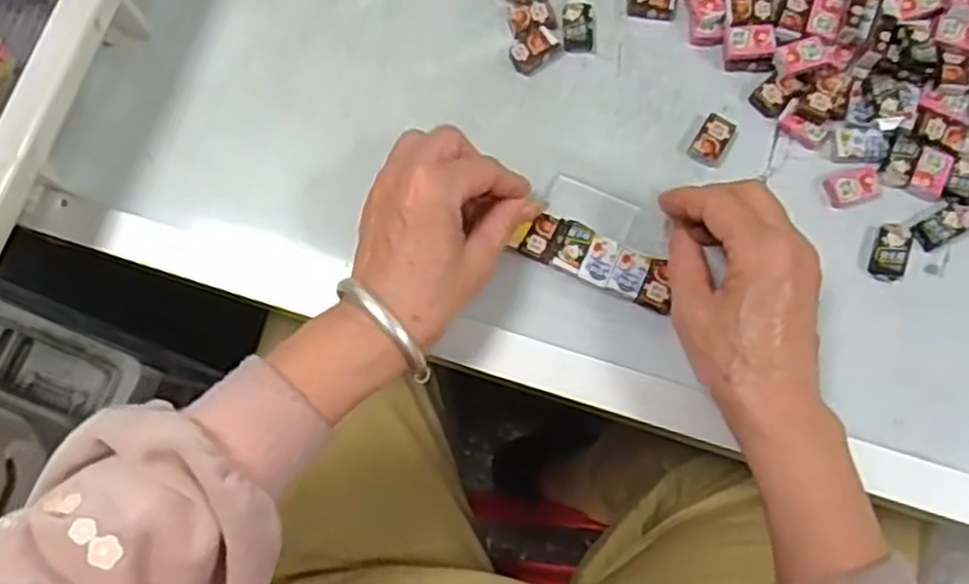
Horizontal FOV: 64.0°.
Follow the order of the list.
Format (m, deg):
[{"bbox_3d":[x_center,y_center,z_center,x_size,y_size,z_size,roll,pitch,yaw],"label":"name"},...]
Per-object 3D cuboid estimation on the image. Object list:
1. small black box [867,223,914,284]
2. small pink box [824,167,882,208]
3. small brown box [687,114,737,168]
[{"bbox_3d":[0.216,-0.021,0.413,0.017,0.009,0.031,16,79,4],"label":"small black box"},{"bbox_3d":[0.201,-0.057,0.419,0.027,0.006,0.019,-16,78,-3],"label":"small pink box"},{"bbox_3d":[0.127,-0.085,0.429,0.018,0.007,0.030,29,80,7],"label":"small brown box"}]

